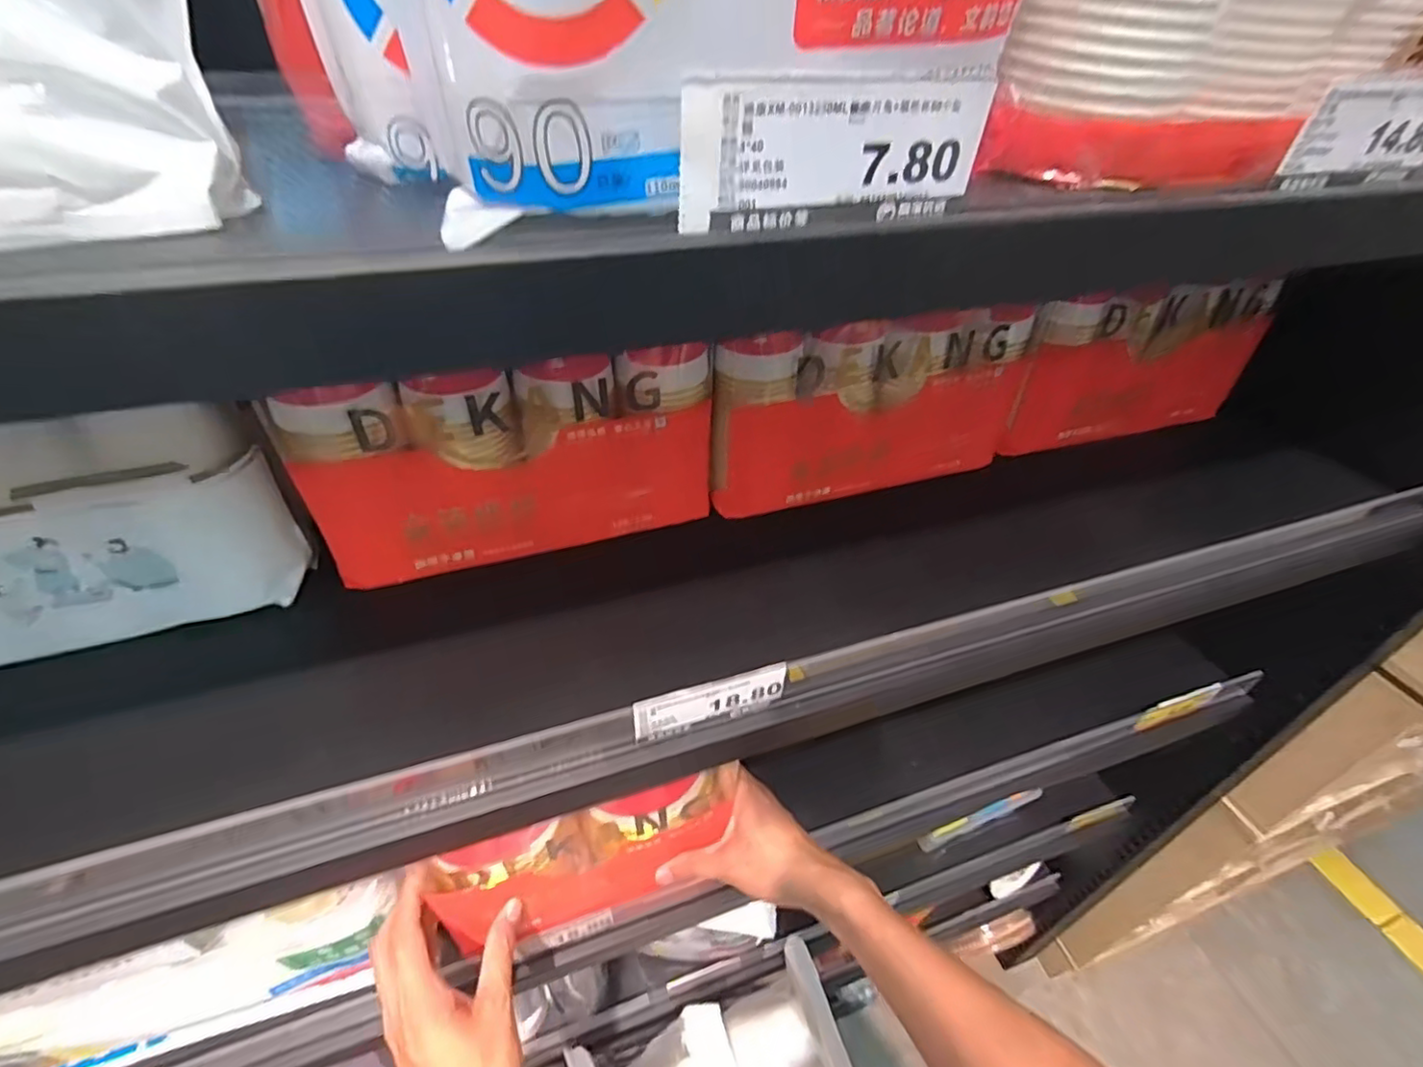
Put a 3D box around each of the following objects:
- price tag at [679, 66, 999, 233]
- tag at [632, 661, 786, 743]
[{"bbox_3d":[0.040,-0.116,0.186,0.100,0.038,0.004,-11,43,-15],"label":"price tag"},{"bbox_3d":[0.000,0.099,0.358,0.090,0.037,0.005,-11,38,-17],"label":"tag"}]

